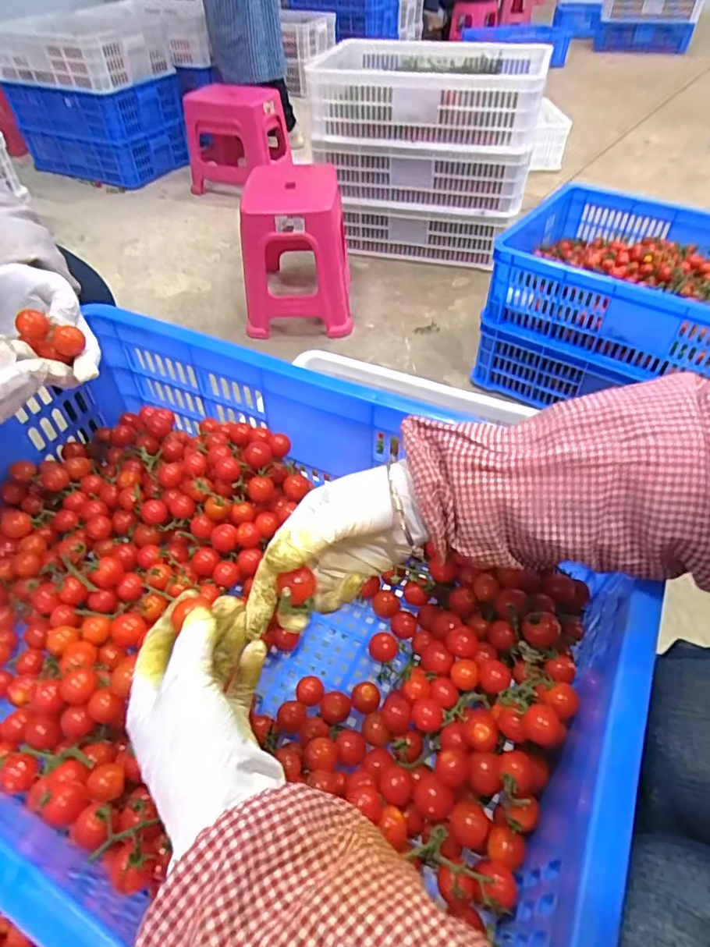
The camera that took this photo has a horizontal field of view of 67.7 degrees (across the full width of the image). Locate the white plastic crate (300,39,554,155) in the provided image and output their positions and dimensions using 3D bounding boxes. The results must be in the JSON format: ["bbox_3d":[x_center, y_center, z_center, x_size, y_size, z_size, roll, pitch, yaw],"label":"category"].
[{"bbox_3d":[0.210,-1.095,1.518,0.606,0.171,0.483,11,49,11],"label":"white plastic crate"}]

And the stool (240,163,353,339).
[{"bbox_3d":[-0.158,-0.589,1.403,0.264,0.331,0.323,-4,48,-3],"label":"stool"}]

